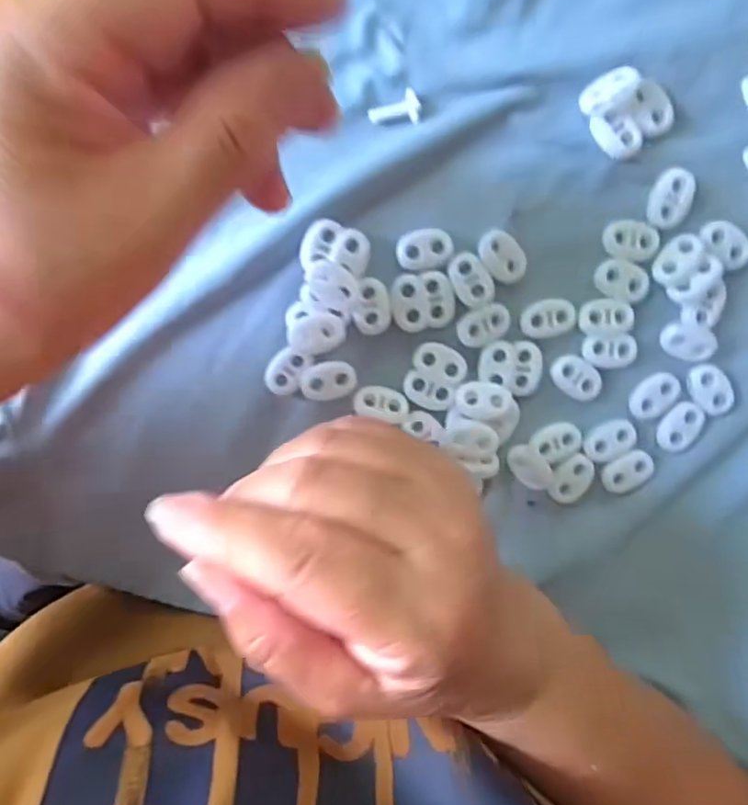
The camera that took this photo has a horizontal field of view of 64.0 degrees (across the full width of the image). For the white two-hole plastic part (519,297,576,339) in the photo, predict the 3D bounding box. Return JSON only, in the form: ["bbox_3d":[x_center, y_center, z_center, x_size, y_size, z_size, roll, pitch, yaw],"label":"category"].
[{"bbox_3d":[0.071,-0.034,0.242,0.022,0.004,0.015,-15,99,1],"label":"white two-hole plastic part"}]

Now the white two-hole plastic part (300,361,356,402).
[{"bbox_3d":[-0.018,-0.009,0.241,0.021,0.005,0.015,-5,99,-1],"label":"white two-hole plastic part"}]

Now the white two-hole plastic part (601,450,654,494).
[{"bbox_3d":[0.108,0.029,0.253,0.023,0.004,0.014,-34,98,3],"label":"white two-hole plastic part"}]

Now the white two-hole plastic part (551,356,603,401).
[{"bbox_3d":[0.084,-0.010,0.246,0.022,0.004,0.015,38,96,-7],"label":"white two-hole plastic part"}]

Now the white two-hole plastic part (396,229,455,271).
[{"bbox_3d":[0.020,-0.060,0.236,0.022,0.004,0.015,-3,99,-1],"label":"white two-hole plastic part"}]

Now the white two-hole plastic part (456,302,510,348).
[{"bbox_3d":[0.045,-0.031,0.241,0.022,0.004,0.015,-31,99,3],"label":"white two-hole plastic part"}]

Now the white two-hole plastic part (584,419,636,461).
[{"bbox_3d":[0.100,0.016,0.251,0.022,0.004,0.014,-25,99,2],"label":"white two-hole plastic part"}]

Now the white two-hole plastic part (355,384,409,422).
[{"bbox_3d":[0.003,0.000,0.244,0.022,0.004,0.012,12,98,-4],"label":"white two-hole plastic part"}]

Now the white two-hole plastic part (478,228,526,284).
[{"bbox_3d":[0.051,-0.058,0.237,0.015,0.004,0.022,-35,98,4],"label":"white two-hole plastic part"}]

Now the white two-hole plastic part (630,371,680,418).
[{"bbox_3d":[0.118,-0.003,0.249,0.016,0.004,0.022,44,95,-8],"label":"white two-hole plastic part"}]

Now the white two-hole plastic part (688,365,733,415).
[{"bbox_3d":[0.140,-0.005,0.249,0.014,0.005,0.022,-29,99,3],"label":"white two-hole plastic part"}]

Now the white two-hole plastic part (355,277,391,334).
[{"bbox_3d":[0.000,-0.038,0.238,0.014,0.004,0.022,-1,99,-2],"label":"white two-hole plastic part"}]

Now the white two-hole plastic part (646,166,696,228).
[{"bbox_3d":[0.118,-0.081,0.237,0.015,0.005,0.023,12,98,-4],"label":"white two-hole plastic part"}]

